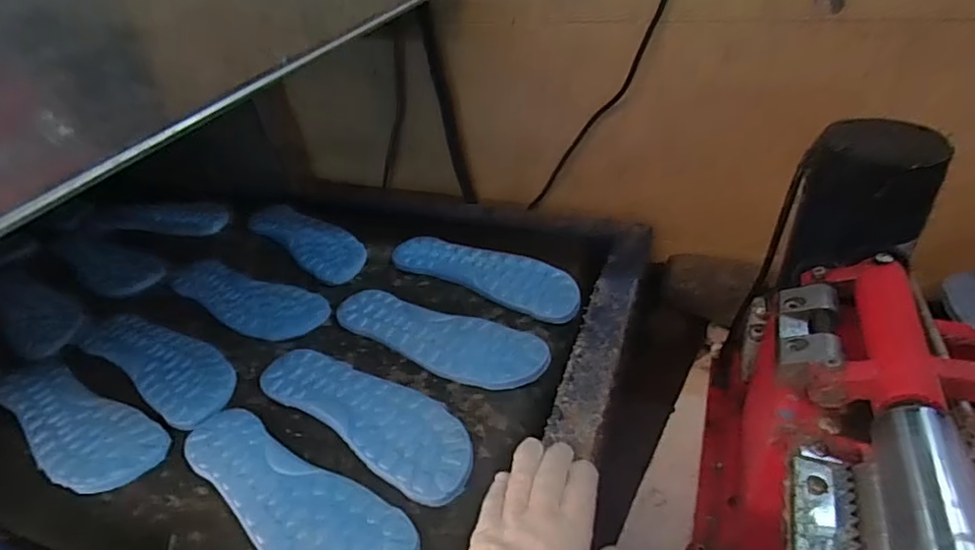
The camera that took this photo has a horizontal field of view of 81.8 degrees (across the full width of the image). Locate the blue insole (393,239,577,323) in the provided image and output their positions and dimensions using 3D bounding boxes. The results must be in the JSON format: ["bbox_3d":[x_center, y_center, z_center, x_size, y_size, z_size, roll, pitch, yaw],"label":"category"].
[{"bbox_3d":[-0.002,-0.005,0.657,0.239,0.011,0.073,19,46,29],"label":"blue insole"}]

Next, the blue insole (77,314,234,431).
[{"bbox_3d":[-0.355,0.087,0.603,0.249,0.005,0.079,21,47,30],"label":"blue insole"}]

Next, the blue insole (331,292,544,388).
[{"bbox_3d":[-0.058,0.062,0.580,0.242,0.006,0.079,12,43,22],"label":"blue insole"}]

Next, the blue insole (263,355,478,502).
[{"bbox_3d":[-0.113,0.123,0.516,0.243,0.009,0.075,22,48,31],"label":"blue insole"}]

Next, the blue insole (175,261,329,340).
[{"bbox_3d":[-0.292,0.025,0.669,0.234,0.004,0.083,16,45,26],"label":"blue insole"}]

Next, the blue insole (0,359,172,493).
[{"bbox_3d":[-0.405,0.142,0.544,0.239,0.008,0.079,17,45,27],"label":"blue insole"}]

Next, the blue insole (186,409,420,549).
[{"bbox_3d":[-0.165,0.177,0.454,0.244,0.008,0.077,19,46,29],"label":"blue insole"}]

